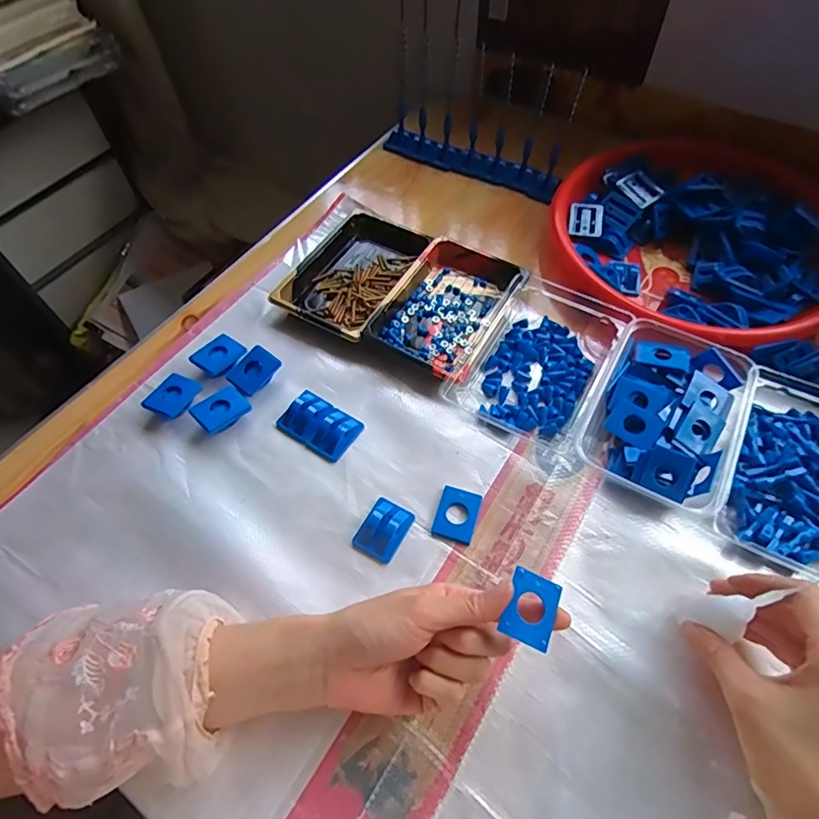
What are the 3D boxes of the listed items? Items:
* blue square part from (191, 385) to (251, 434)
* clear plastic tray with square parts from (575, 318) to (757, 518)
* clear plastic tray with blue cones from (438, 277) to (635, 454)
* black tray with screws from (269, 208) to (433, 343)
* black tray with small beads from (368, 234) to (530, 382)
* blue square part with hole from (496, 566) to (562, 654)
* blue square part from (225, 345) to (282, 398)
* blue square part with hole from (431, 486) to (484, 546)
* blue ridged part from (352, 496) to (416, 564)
[{"bbox_3d":[-0.168,0.001,0.451,0.043,0.015,0.034,-41,66,-21],"label":"blue square part"},{"bbox_3d":[0.216,0.001,0.428,0.110,0.033,0.152,26,63,17],"label":"clear plastic tray with square parts"},{"bbox_3d":[0.126,-0.054,0.470,0.115,0.031,0.180,27,63,17],"label":"clear plastic tray with blue cones"},{"bbox_3d":[-0.056,-0.147,0.536,0.109,0.022,0.167,27,63,17],"label":"black tray with screws"},{"bbox_3d":[0.040,-0.105,0.503,0.108,0.027,0.162,26,63,16],"label":"black tray with small beads"},{"bbox_3d":[0.074,0.120,0.305,0.031,0.004,0.041,25,63,0],"label":"blue square part with hole"},{"bbox_3d":[-0.146,-0.035,0.471,0.035,0.017,0.043,35,66,21],"label":"blue square part"},{"bbox_3d":[0.038,0.084,0.403,0.032,0.004,0.042,16,60,11],"label":"blue square part with hole"},{"bbox_3d":[-0.020,0.092,0.394,0.034,0.015,0.046,26,63,17],"label":"blue ridged part"}]

